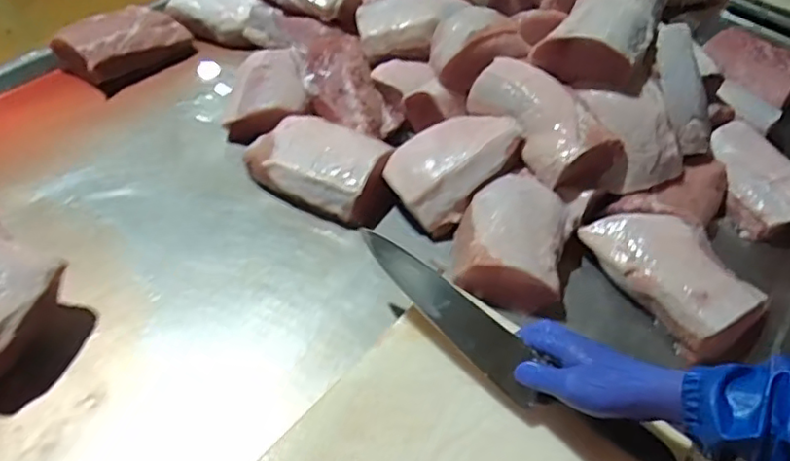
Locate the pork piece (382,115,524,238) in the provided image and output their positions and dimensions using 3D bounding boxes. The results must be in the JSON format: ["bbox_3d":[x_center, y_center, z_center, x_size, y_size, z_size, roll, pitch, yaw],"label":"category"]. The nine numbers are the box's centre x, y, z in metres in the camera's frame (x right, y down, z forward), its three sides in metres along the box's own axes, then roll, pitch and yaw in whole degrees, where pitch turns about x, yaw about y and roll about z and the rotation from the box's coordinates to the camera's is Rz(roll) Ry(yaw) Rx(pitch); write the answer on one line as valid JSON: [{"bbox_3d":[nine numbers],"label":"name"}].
[{"bbox_3d":[0.078,-0.089,0.804,0.181,0.071,0.124,-38,53,-15],"label":"pork piece"}]

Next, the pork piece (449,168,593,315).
[{"bbox_3d":[0.142,0.011,0.739,0.135,0.075,0.175,18,50,13],"label":"pork piece"}]

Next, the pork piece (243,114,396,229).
[{"bbox_3d":[-0.086,-0.083,0.820,0.199,0.058,0.128,30,54,23],"label":"pork piece"}]

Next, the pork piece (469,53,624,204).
[{"bbox_3d":[0.192,-0.135,0.778,0.088,0.072,0.204,-26,54,-24],"label":"pork piece"}]

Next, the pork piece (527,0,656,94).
[{"bbox_3d":[0.271,-0.264,0.806,0.130,0.068,0.180,26,52,20],"label":"pork piece"}]

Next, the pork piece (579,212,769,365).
[{"bbox_3d":[0.328,0.047,0.716,0.111,0.055,0.204,-28,54,-24],"label":"pork piece"}]

